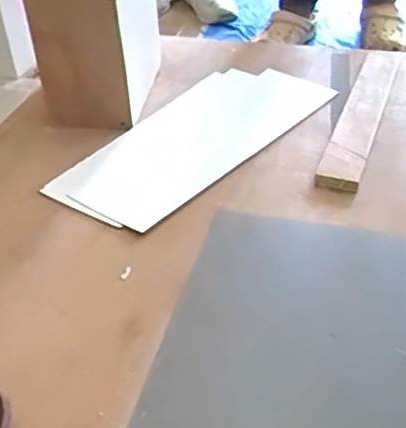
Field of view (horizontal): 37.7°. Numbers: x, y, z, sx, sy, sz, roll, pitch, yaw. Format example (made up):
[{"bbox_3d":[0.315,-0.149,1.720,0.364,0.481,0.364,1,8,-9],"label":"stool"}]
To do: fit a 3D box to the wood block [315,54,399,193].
[{"bbox_3d":[0.256,-0.164,0.952,0.061,0.030,0.400,11,41,20],"label":"wood block"}]

